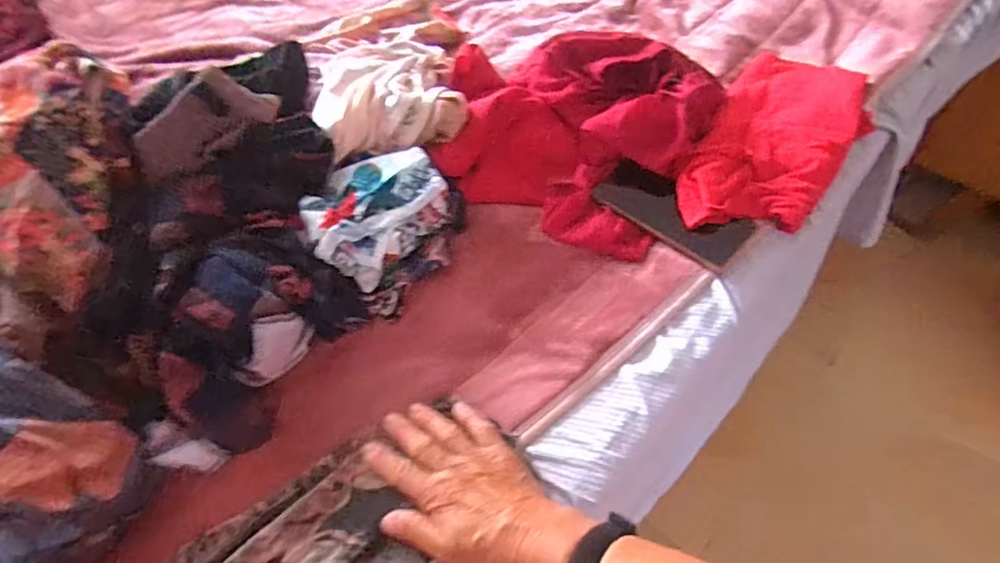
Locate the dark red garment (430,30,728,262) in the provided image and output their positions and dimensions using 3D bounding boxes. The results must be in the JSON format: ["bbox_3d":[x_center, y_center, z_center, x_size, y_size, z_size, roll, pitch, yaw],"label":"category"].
[{"bbox_3d":[0.080,-0.188,0.671,0.305,0.067,0.288,21,59,19],"label":"dark red garment"}]

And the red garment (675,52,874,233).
[{"bbox_3d":[0.323,-0.171,0.656,0.152,0.039,0.327,27,61,22],"label":"red garment"}]

